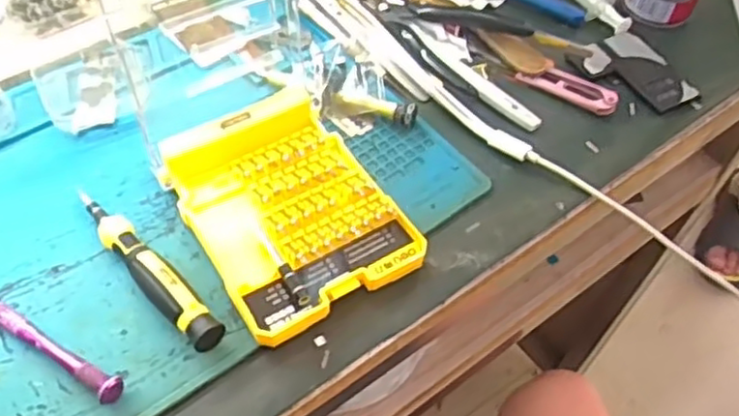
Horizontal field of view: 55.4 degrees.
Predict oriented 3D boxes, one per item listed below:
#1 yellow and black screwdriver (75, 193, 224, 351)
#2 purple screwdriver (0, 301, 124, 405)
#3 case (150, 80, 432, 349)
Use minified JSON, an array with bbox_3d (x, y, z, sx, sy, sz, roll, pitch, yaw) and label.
[{"bbox_3d":[-0.121,0.030,0.378,0.018,0.020,0.124,-36,64,-26],"label":"yellow and black screwdriver"},{"bbox_3d":[-0.175,0.064,0.359,0.122,0.013,0.012,28,57,15],"label":"purple screwdriver"},{"bbox_3d":[-0.047,-0.001,0.399,0.103,0.028,0.135,-26,60,-21],"label":"case"}]

